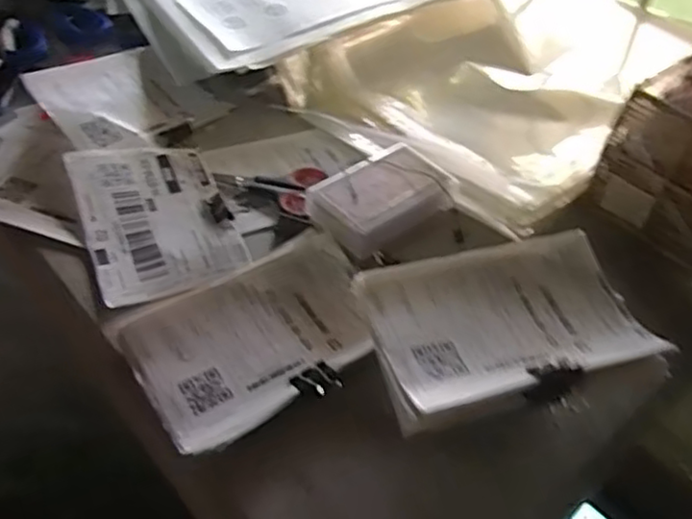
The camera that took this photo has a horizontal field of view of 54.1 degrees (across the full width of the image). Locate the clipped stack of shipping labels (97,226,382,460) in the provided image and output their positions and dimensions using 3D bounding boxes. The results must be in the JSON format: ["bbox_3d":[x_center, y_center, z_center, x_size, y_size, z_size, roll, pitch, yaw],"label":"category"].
[{"bbox_3d":[-0.056,0.049,0.425,0.150,0.018,0.113,-22,54,-24],"label":"clipped stack of shipping labels"}]

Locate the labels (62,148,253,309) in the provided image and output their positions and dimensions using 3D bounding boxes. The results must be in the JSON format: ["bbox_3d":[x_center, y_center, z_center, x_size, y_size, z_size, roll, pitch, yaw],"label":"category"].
[{"bbox_3d":[-0.139,-0.034,0.497,0.103,0.017,0.154,-16,52,-19],"label":"labels"}]

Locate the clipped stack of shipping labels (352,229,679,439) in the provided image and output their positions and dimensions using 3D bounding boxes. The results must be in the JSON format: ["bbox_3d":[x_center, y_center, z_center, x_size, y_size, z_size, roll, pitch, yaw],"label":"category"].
[{"bbox_3d":[0.091,0.035,0.385,0.159,0.019,0.105,-12,50,-16],"label":"clipped stack of shipping labels"}]

